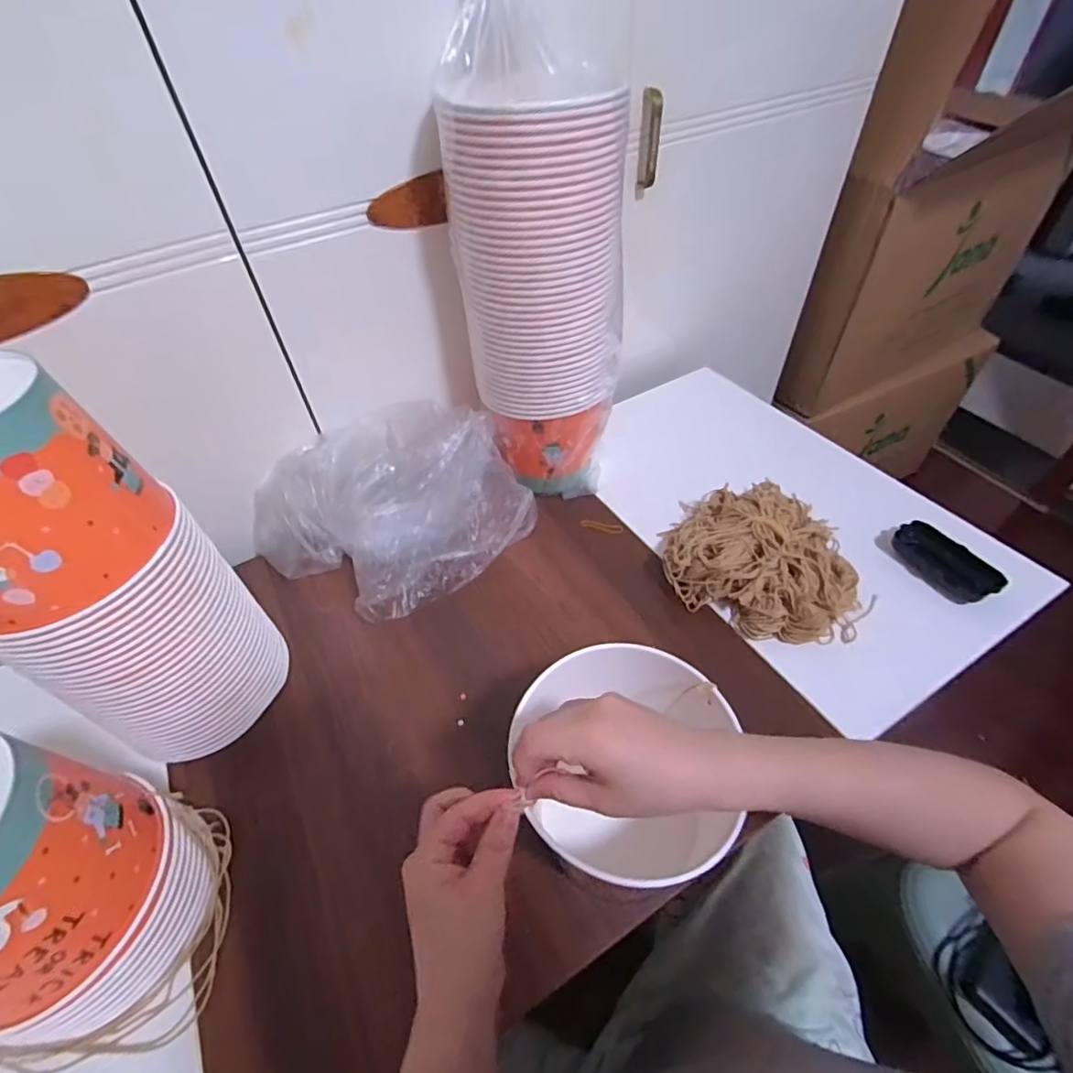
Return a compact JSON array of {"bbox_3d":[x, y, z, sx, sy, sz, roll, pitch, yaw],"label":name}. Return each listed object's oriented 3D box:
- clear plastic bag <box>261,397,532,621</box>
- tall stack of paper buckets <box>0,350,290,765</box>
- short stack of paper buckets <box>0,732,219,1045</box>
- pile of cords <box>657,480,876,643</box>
[{"bbox_3d":[-0.175,-0.051,0.662,0.287,0.133,0.251,-35,56,-24],"label":"clear plastic bag"},{"bbox_3d":[-0.350,0.042,0.460,0.138,0.341,0.154,30,57,26],"label":"tall stack of paper buckets"},{"bbox_3d":[-0.340,0.236,0.374,0.139,0.201,0.149,21,54,20],"label":"short stack of paper buckets"},{"bbox_3d":[0.254,0.022,0.611,0.220,0.076,0.168,21,54,20],"label":"pile of cords"}]

